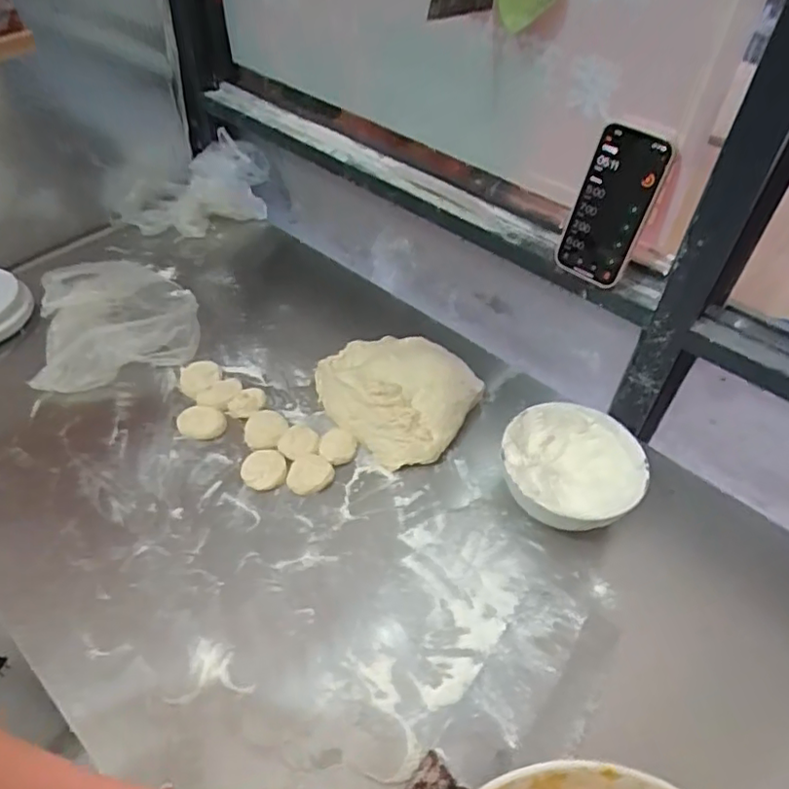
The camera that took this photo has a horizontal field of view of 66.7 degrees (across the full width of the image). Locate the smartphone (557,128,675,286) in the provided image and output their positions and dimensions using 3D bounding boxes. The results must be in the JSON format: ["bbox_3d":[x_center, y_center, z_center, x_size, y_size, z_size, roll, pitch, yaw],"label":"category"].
[{"bbox_3d":[0.215,-0.183,0.597,0.073,0.154,0.013,32,41,22],"label":"smartphone"}]

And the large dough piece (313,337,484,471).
[{"bbox_3d":[-0.007,-0.009,0.711,0.192,0.063,0.156,26,53,21],"label":"large dough piece"}]

